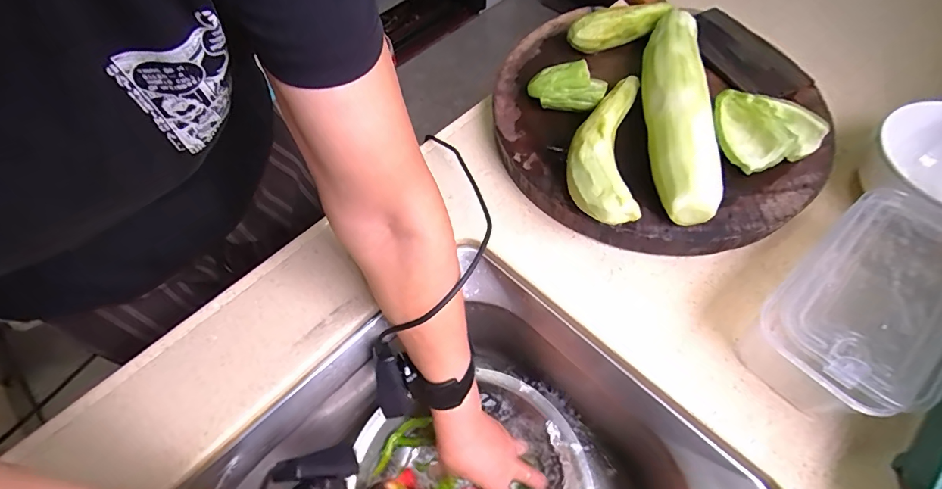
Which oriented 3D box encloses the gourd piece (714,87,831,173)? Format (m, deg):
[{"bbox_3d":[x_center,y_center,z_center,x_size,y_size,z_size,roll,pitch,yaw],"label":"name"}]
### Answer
[{"bbox_3d":[0.308,-0.132,0.456,0.103,0.043,0.094,-1,59,2],"label":"gourd piece"}]

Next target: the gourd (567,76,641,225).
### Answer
[{"bbox_3d":[0.136,-0.104,0.451,0.064,0.044,0.198,8,60,8],"label":"gourd"}]

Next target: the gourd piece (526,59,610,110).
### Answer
[{"bbox_3d":[0.107,-0.173,0.495,0.082,0.043,0.052,8,60,8],"label":"gourd piece"}]

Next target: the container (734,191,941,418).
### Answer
[{"bbox_3d":[0.337,0.052,0.377,0.215,0.083,0.109,-35,63,-17],"label":"container"}]

